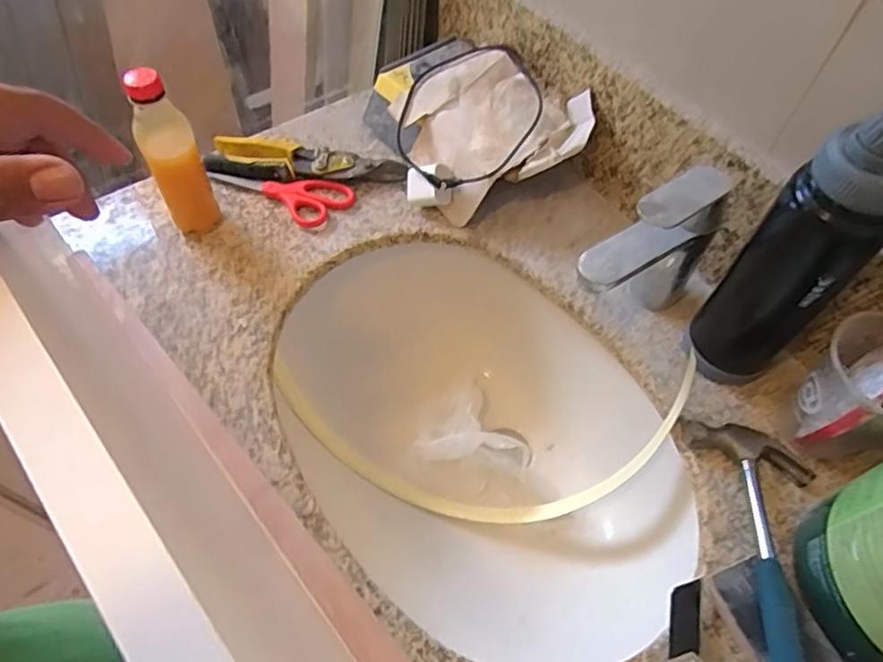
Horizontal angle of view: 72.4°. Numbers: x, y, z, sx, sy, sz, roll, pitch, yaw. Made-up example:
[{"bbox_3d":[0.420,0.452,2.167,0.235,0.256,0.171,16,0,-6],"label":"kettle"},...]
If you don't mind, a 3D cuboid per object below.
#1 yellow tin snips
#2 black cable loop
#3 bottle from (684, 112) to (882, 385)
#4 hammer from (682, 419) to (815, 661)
[{"bbox_3d":[-0.155,-0.194,0.703,0.228,0.027,0.064,9,57,5],"label":"yellow tin snips"},{"bbox_3d":[0.028,-0.239,0.671,0.166,0.036,0.173,-5,70,14],"label":"black cable loop"},{"bbox_3d":[0.283,-0.054,0.486,0.072,0.264,0.079,-36,64,-22],"label":"bottle"},{"bbox_3d":[0.252,0.187,0.466,0.099,0.032,0.248,8,48,4],"label":"hammer"}]

